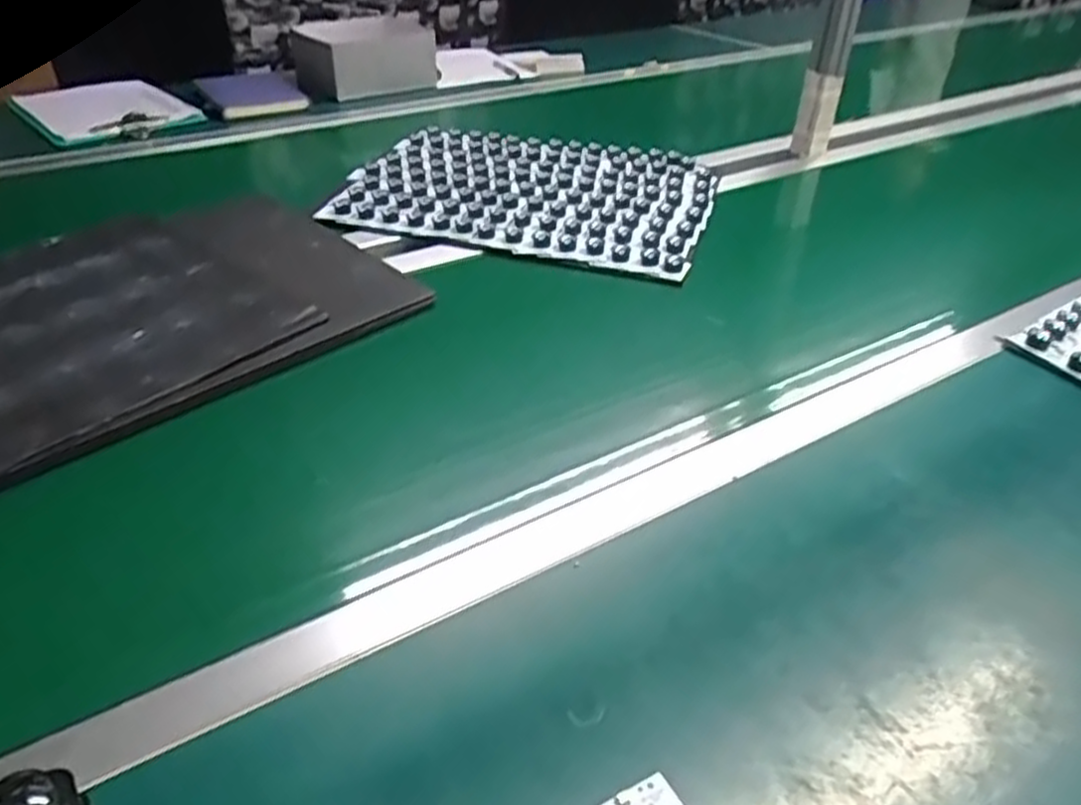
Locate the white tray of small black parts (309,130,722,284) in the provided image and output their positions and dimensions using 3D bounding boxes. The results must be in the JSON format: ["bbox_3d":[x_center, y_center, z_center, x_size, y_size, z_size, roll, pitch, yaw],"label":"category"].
[{"bbox_3d":[-0.014,-0.286,1.064,0.466,0.022,0.333,12,38,11],"label":"white tray of small black parts"}]

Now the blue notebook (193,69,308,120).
[{"bbox_3d":[-0.501,-0.544,1.392,0.160,0.016,0.233,-15,41,-23],"label":"blue notebook"}]

